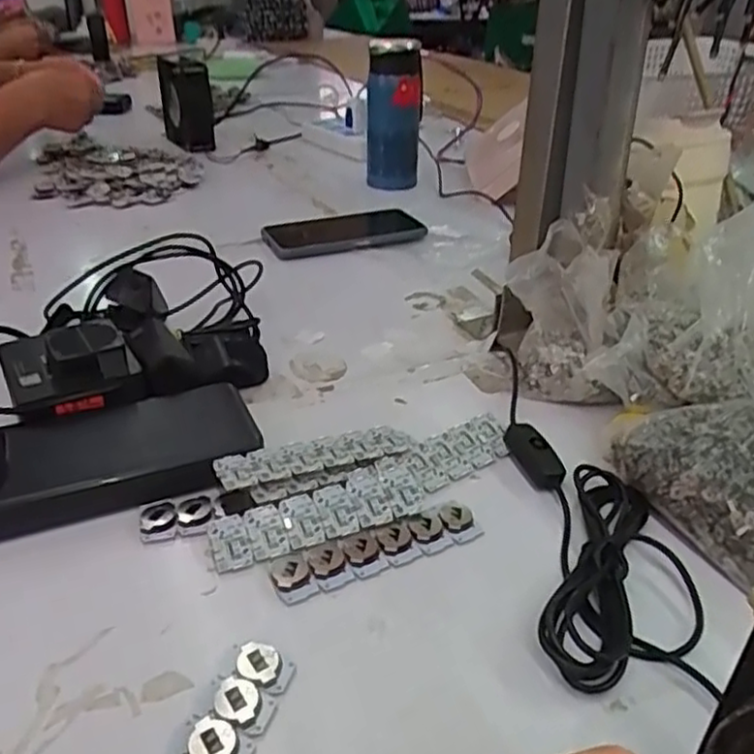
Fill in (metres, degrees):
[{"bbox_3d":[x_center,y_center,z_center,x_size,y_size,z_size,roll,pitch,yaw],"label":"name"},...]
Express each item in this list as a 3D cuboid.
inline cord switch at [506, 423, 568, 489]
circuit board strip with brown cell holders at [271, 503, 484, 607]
[{"bbox_3d":[0.090,0.044,0.401,0.018,0.019,0.047,-6,31,-13],"label":"inline cord switch"},{"bbox_3d":[0.001,0.084,0.345,0.106,0.006,0.026,-13,33,-24],"label":"circuit board strip with brown cell holders"}]

